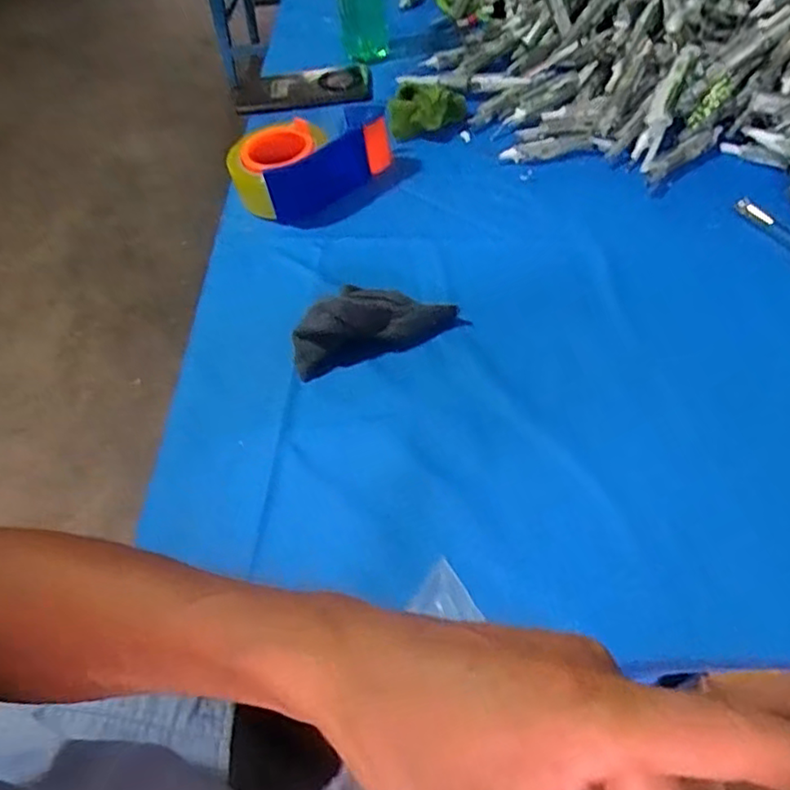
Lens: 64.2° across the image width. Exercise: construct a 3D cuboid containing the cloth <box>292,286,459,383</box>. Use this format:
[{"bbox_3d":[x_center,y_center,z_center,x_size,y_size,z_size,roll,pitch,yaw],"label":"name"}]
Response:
[{"bbox_3d":[-0.021,-0.068,0.526,0.142,0.048,0.062,-18,55,-8],"label":"cloth"}]

